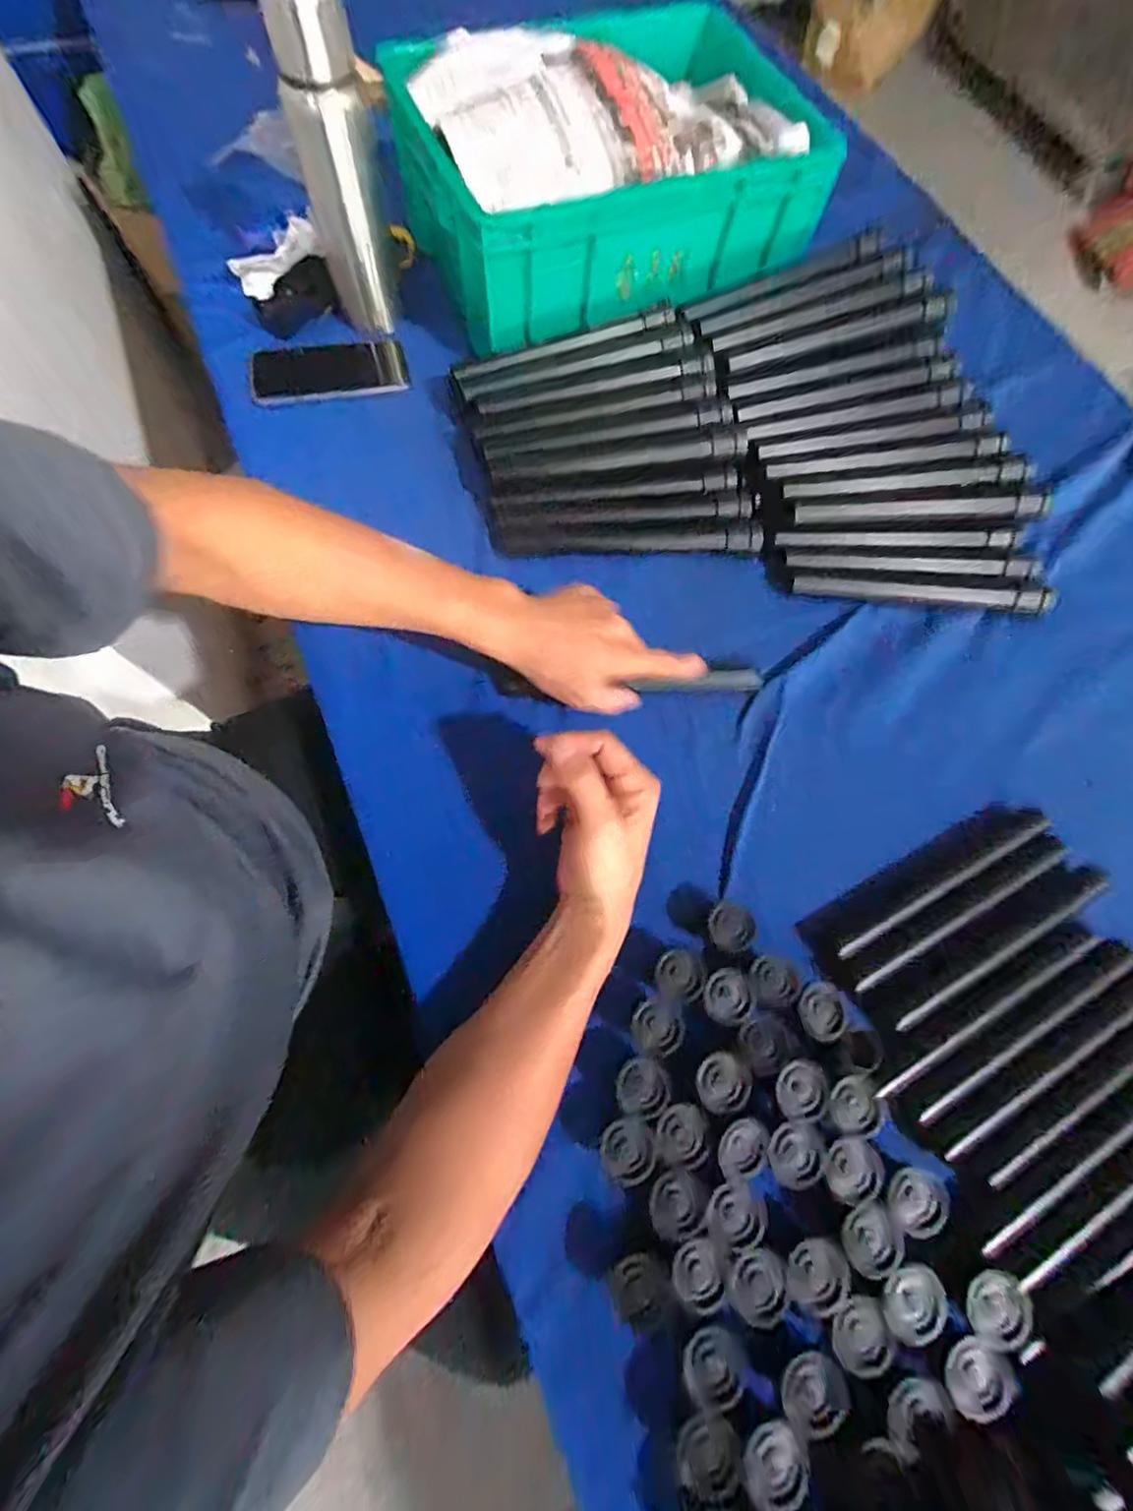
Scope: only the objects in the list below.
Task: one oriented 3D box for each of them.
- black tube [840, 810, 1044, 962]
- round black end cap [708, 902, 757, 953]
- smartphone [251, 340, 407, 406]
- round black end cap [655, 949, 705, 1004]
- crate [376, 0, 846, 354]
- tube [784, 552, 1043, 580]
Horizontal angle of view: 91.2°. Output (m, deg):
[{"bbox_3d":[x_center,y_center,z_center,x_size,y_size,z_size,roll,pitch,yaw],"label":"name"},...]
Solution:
[{"bbox_3d":[0.299,0.102,0.442,0.219,0.019,0.016,-27,74,-11],"label":"black tube"},{"bbox_3d":[0.122,0.128,0.411,0.032,0.014,0.034,1,71,-2],"label":"round black end cap"},{"bbox_3d":[-0.256,-0.415,0.602,0.161,0.014,0.080,-12,72,-7],"label":"smartphone"},{"bbox_3d":[0.082,0.159,0.401,0.032,0.019,0.033,1,71,-2],"label":"round black end cap"},{"bbox_3d":[0.036,-0.626,0.597,0.384,0.118,0.292,-21,73,-10],"label":"crate"},{"bbox_3d":[0.337,-0.190,0.540,0.242,0.018,0.027,5,71,-1],"label":"tube"}]

